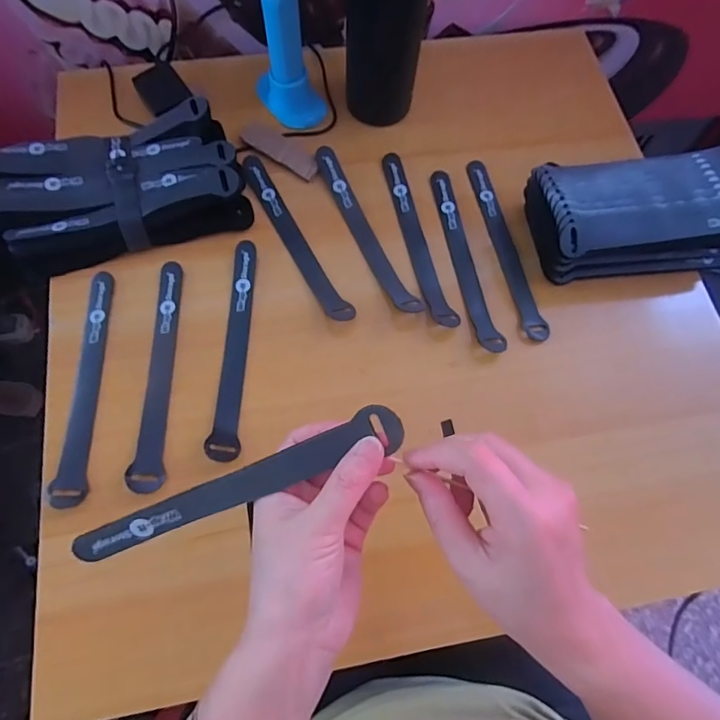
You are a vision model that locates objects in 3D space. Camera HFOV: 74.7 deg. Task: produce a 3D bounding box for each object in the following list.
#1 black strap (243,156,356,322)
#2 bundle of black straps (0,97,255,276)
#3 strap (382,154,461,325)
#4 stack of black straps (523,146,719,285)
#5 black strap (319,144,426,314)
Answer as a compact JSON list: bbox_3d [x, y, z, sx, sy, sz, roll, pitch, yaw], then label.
[{"bbox_3d":[-0.062,-0.116,0.434,0.023,0.016,0.200,-28,74,-12],"label":"black strap"},{"bbox_3d":[-0.218,-0.153,0.419,0.219,0.046,0.127,-16,72,-8],"label":"bundle of black straps"},{"bbox_3d":[0.052,-0.117,0.437,0.023,0.012,0.194,-12,72,-7],"label":"strap"},{"bbox_3d":[0.259,-0.131,0.419,0.222,0.060,0.098,-9,71,-4],"label":"stack of black straps"},{"bbox_3d":[0.003,-0.123,0.434,0.023,0.018,0.192,-24,74,-10],"label":"black strap"}]

